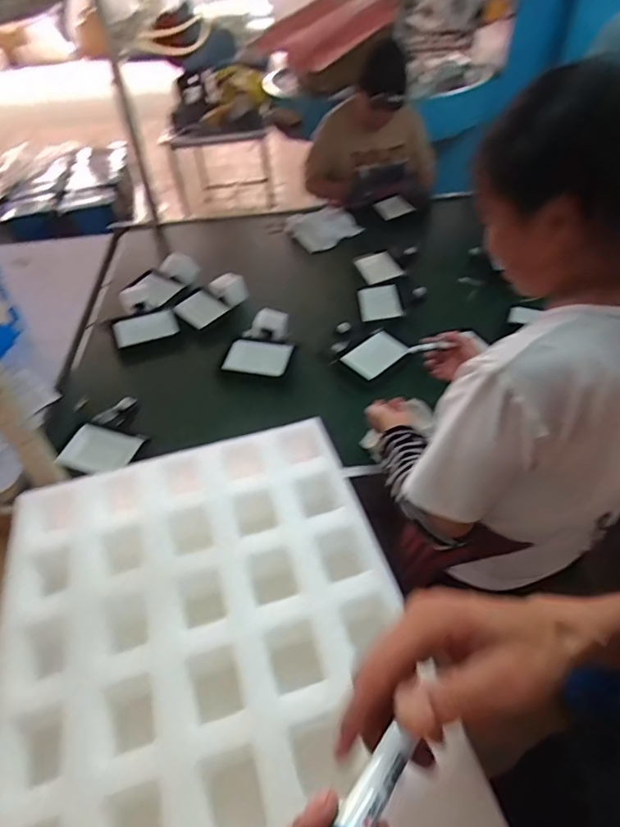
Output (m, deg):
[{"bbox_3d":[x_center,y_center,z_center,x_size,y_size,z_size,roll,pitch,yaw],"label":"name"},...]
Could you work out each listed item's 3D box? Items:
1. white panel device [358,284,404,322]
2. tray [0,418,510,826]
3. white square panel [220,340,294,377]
[{"bbox_3d":[0.192,-0.306,1.356,0.117,0.091,0.020,-5,19,31],"label":"white panel device"},{"bbox_3d":[-0.083,0.192,0.394,0.326,0.033,0.401,-14,46,-10],"label":"tray"},{"bbox_3d":[-0.129,-0.141,1.213,0.167,0.015,0.111,4,53,18],"label":"white square panel"}]

